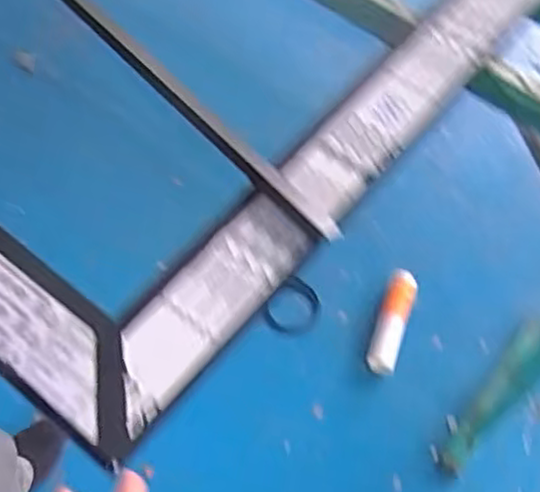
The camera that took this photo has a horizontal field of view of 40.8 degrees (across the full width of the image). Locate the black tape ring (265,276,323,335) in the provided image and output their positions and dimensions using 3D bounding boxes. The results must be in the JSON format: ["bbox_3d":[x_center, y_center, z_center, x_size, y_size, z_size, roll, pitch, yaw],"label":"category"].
[{"bbox_3d":[0.052,0.129,1.563,0.110,0.039,0.128,26,64,13],"label":"black tape ring"}]

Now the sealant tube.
[{"bbox_3d":[0.259,0.161,1.545,0.062,0.074,0.225,17,63,9],"label":"sealant tube"}]

